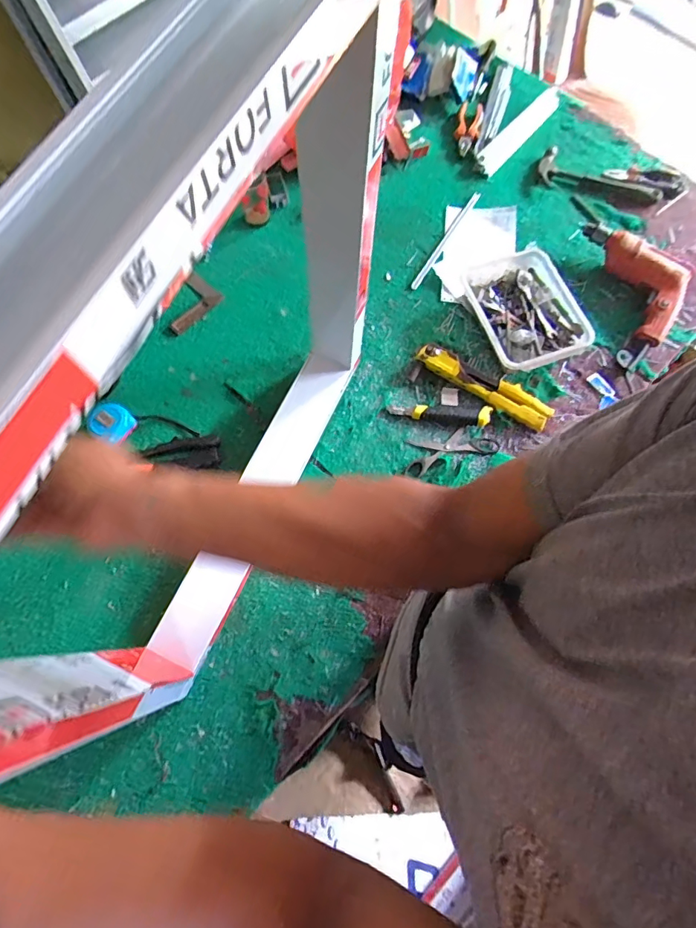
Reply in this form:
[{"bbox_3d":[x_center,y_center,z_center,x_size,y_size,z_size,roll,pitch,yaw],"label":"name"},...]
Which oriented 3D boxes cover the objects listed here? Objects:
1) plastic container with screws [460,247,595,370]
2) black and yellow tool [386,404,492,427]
[{"bbox_3d":[0.317,-0.276,0.883,0.172,0.041,0.222,-22,71,-8],"label":"plastic container with screws"},{"bbox_3d":[0.155,-0.085,0.833,0.170,0.021,0.032,3,69,1],"label":"black and yellow tool"}]

